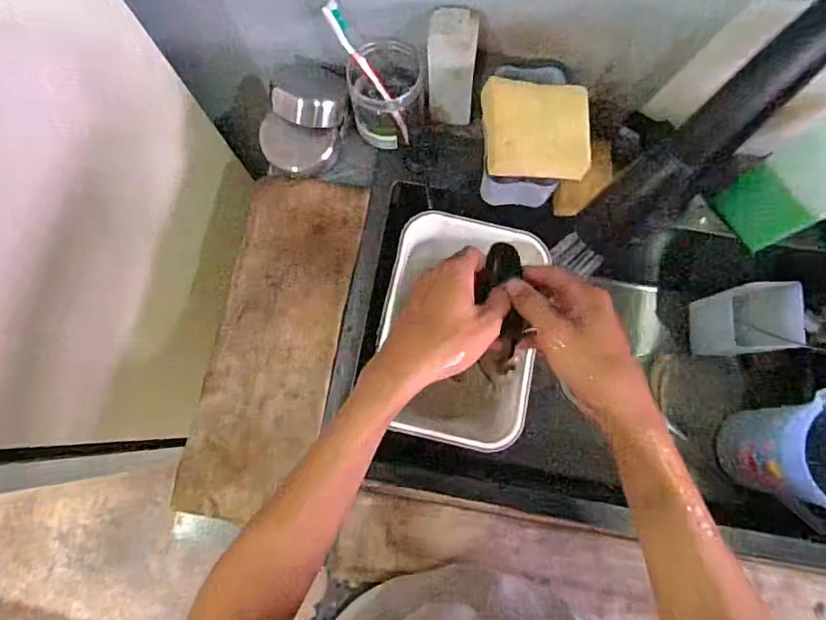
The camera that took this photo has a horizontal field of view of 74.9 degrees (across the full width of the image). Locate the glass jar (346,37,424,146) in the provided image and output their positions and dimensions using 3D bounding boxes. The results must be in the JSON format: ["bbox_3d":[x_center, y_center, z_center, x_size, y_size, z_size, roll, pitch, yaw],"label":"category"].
[{"bbox_3d":[-0.033,-0.259,0.656,0.083,0.100,0.086,0,78,0],"label":"glass jar"}]

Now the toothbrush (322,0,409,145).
[{"bbox_3d":[-0.049,-0.275,0.634,0.018,0.177,0.021,-47,39,-9],"label":"toothbrush"}]

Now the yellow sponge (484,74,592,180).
[{"bbox_3d":[0.132,-0.193,0.573,0.108,0.023,0.102,1,78,0],"label":"yellow sponge"}]

